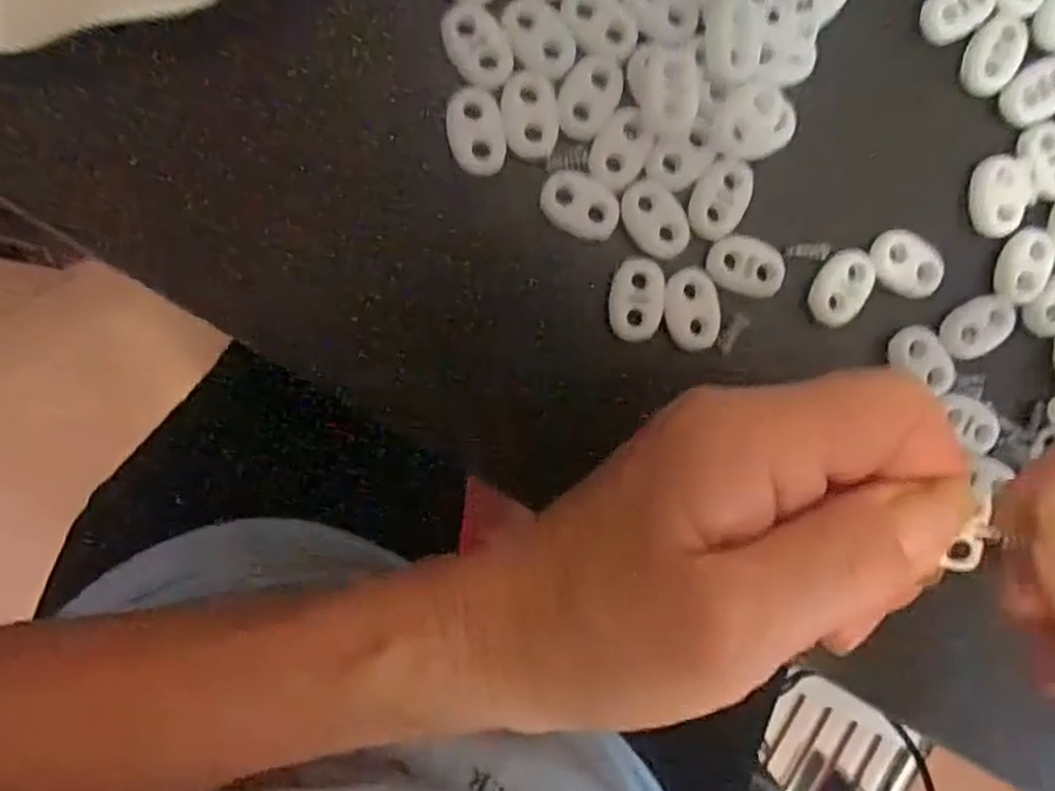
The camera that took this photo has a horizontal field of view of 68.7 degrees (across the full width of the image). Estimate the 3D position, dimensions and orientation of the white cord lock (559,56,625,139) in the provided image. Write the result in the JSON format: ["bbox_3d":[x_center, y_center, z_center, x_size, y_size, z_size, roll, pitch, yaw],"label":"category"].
[{"bbox_3d":[0.017,-0.082,0.210,0.014,0.004,0.023,32,89,-7],"label":"white cord lock"}]

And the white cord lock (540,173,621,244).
[{"bbox_3d":[0.015,-0.053,0.211,0.022,0.004,0.015,22,90,-8],"label":"white cord lock"}]

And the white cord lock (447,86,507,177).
[{"bbox_3d":[-0.014,-0.071,0.208,0.014,0.004,0.022,-13,94,-6],"label":"white cord lock"}]

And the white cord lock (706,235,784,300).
[{"bbox_3d":[0.063,-0.037,0.218,0.022,0.004,0.015,18,91,-8],"label":"white cord lock"}]

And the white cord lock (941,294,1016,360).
[{"bbox_3d":[0.135,-0.020,0.231,0.023,0.004,0.016,-30,96,-5],"label":"white cord lock"}]

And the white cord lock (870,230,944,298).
[{"bbox_3d":[0.111,-0.038,0.226,0.022,0.005,0.016,35,88,-7],"label":"white cord lock"}]

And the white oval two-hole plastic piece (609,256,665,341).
[{"bbox_3d":[0.031,-0.027,0.215,0.015,0.004,0.023,4,92,-7],"label":"white oval two-hole plastic piece"}]

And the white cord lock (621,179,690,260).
[{"bbox_3d":[0.036,-0.049,0.215,0.015,0.004,0.023,-33,96,-4],"label":"white cord lock"}]

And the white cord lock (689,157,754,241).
[{"bbox_3d":[0.055,-0.056,0.216,0.015,0.004,0.023,26,89,-8],"label":"white cord lock"}]

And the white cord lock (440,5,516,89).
[{"bbox_3d":[-0.013,-0.093,0.205,0.016,0.004,0.022,-28,96,-5],"label":"white cord lock"}]

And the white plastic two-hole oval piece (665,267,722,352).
[{"bbox_3d":[0.047,-0.024,0.217,0.014,0.004,0.023,-12,94,-6],"label":"white plastic two-hole oval piece"}]

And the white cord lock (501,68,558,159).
[{"bbox_3d":[0.001,-0.076,0.208,0.015,0.004,0.023,-9,94,-7],"label":"white cord lock"}]

